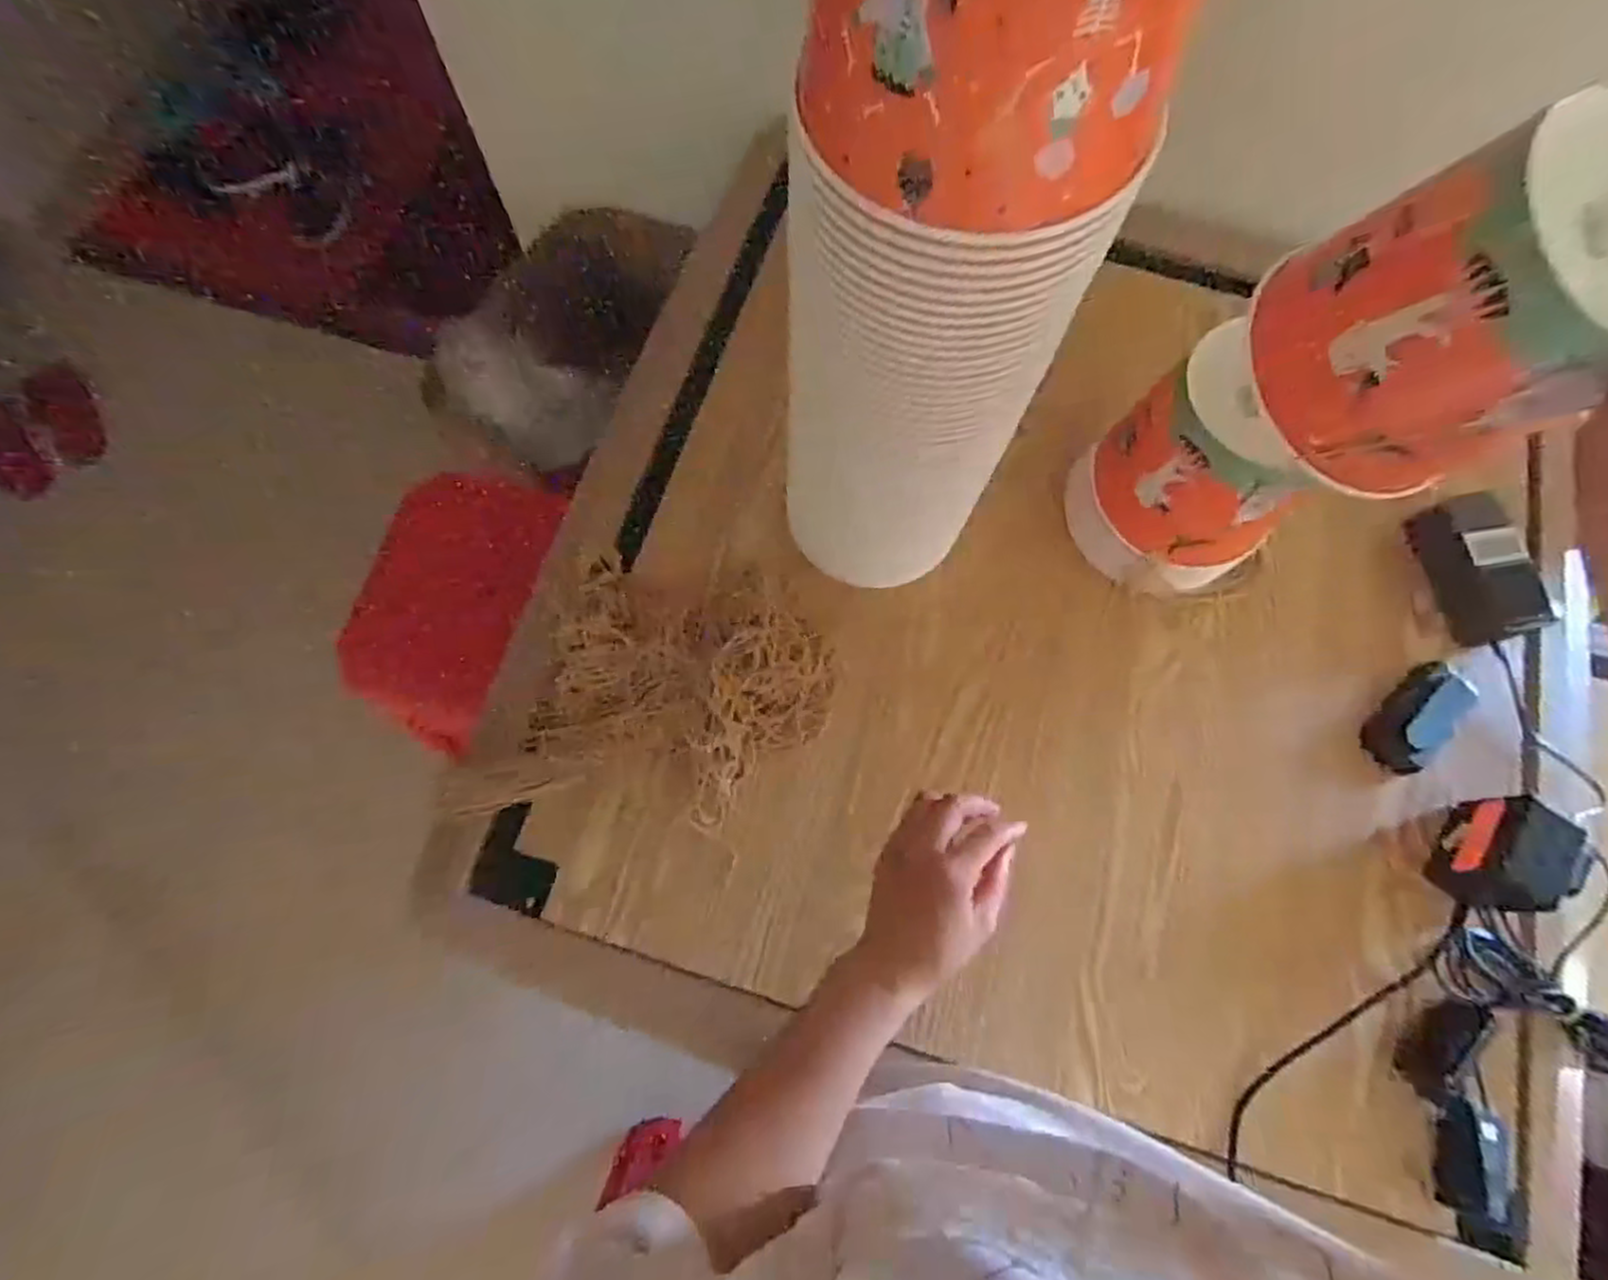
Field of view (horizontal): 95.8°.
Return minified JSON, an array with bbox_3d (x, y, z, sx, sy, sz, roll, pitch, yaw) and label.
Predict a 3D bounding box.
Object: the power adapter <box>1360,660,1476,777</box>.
[{"bbox_3d":[0.538,0.066,0.634,0.048,0.028,0.107,42,78,9],"label":"power adapter"}]

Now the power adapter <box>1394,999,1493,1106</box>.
[{"bbox_3d":[0.490,0.311,0.561,0.037,0.023,0.081,42,78,9],"label":"power adapter"}]

